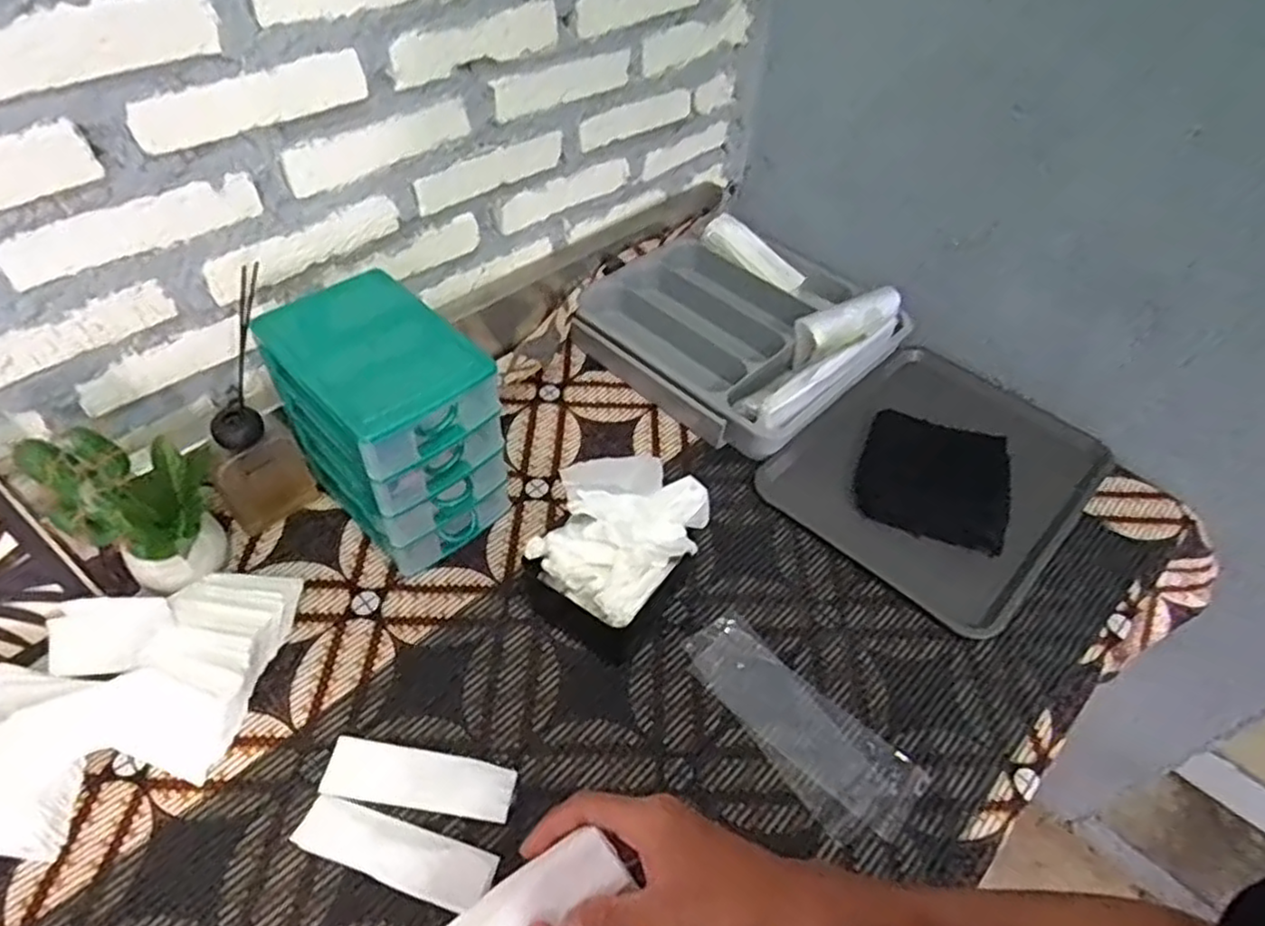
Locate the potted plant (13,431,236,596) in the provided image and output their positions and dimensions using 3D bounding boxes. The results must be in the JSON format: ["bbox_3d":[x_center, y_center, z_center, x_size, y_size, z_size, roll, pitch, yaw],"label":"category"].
[{"bbox_3d":[-0.432,0.032,0.627,0.080,0.172,0.094,-5,50,-10],"label":"potted plant"}]

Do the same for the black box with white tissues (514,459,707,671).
[{"bbox_3d":[-0.017,0.082,0.669,0.121,0.127,0.140,30,53,22],"label":"black box with white tissues"}]

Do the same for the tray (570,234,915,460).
[{"bbox_3d":[0.143,-0.184,0.960,0.349,0.063,0.346,36,56,26],"label":"tray"}]

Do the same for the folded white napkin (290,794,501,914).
[{"bbox_3d":[-0.180,0.295,0.542,0.154,0.013,0.042,15,49,11],"label":"folded white napkin"}]

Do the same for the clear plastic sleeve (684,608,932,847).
[{"bbox_3d":[0.140,0.228,0.628,0.222,0.004,0.095,38,54,26],"label":"clear plastic sleeve"}]

